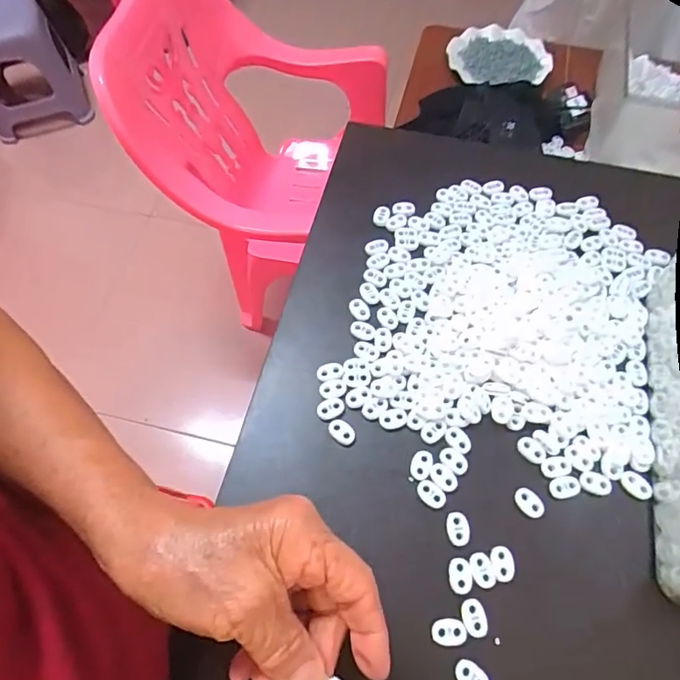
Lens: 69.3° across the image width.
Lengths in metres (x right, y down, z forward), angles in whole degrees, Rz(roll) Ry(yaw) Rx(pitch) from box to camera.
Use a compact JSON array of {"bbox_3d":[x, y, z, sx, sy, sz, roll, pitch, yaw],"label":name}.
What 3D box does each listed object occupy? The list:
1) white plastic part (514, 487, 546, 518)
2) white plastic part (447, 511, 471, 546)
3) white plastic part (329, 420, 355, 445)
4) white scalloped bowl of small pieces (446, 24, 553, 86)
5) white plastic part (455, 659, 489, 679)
[{"bbox_3d":[0.141,0.121,0.365,0.016,0.004,0.024,-38,68,-17],"label":"white plastic part"},{"bbox_3d":[0.086,0.137,0.357,0.016,0.004,0.023,-1,62,1],"label":"white plastic part"},{"bbox_3d":[0.001,0.073,0.392,0.023,0.005,0.015,36,68,18],"label":"white plastic part"},{"bbox_3d":[0.291,-0.537,0.919,0.191,0.023,0.179,0,62,1],"label":"white scalloped bowl of small pieces"},{"bbox_3d":[0.085,0.218,0.316,0.023,0.004,0.015,34,68,17],"label":"white plastic part"}]

